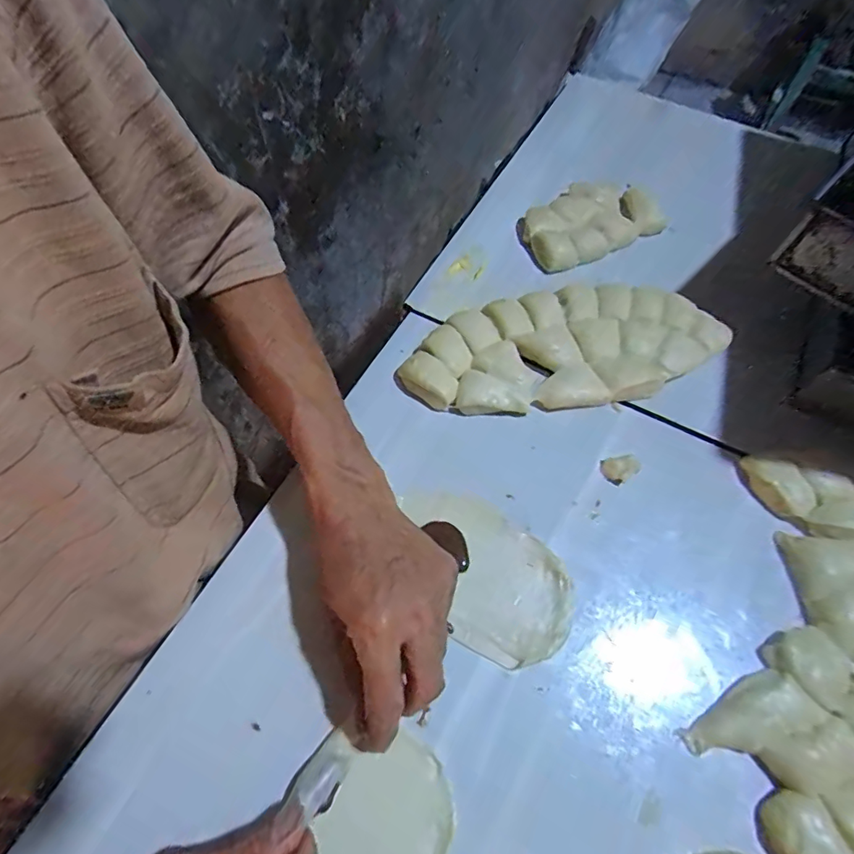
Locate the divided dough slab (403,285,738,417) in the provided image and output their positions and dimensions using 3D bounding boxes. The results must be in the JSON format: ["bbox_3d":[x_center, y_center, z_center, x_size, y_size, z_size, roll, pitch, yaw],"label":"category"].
[{"bbox_3d":[0.114,-0.071,0.412,0.262,0.032,0.108,-9,60,-6],"label":"divided dough slab"}]

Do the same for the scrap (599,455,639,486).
[{"bbox_3d":[0.150,0.033,0.373,0.027,0.008,0.020,-12,61,-7],"label":"scrap"}]

